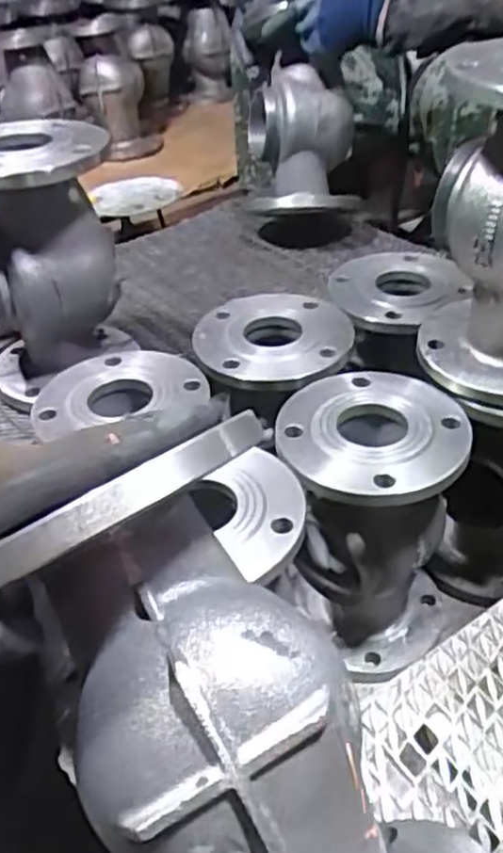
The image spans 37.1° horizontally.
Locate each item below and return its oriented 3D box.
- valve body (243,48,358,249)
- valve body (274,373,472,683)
[{"bbox_3d":[0.079,-0.432,1.174,0.164,0.227,0.212,-2,39,5],"label":"valve body"},{"bbox_3d":[0.122,0.098,0.771,0.171,0.272,0.173,-7,39,-2],"label":"valve body"}]

